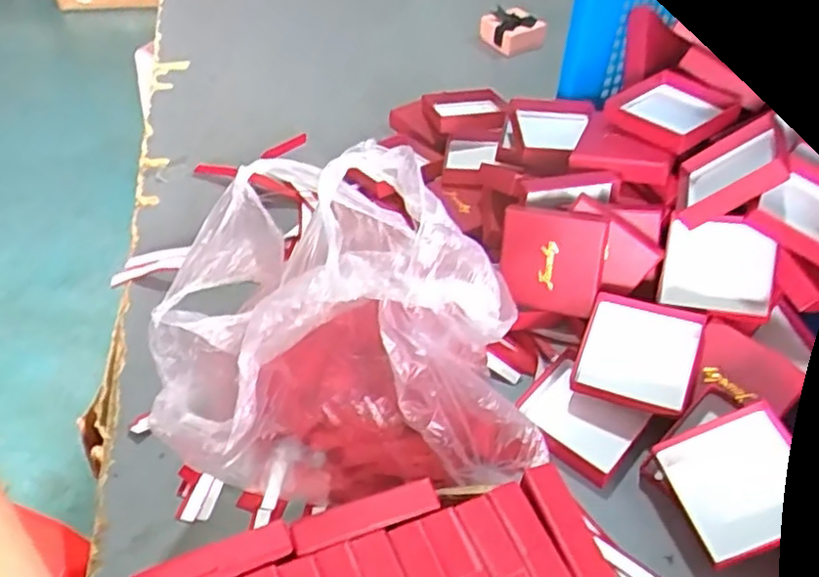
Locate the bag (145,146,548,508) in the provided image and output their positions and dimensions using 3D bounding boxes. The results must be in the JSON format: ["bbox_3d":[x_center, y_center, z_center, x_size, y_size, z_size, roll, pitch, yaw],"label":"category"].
[{"bbox_3d":[-0.035,0.042,0.453,0.246,0.235,0.104,-5,46,-6],"label":"bag"}]

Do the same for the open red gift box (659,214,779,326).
[{"bbox_3d":[0.266,-0.017,0.602,0.089,0.085,0.025,8,12,27],"label":"open red gift box"}]

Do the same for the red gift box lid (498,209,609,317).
[{"bbox_3d":[0.127,-0.023,0.627,0.088,0.091,0.025,11,21,17],"label":"red gift box lid"}]

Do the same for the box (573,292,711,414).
[{"bbox_3d":[0.194,0.056,0.595,0.093,0.023,0.103,15,62,23],"label":"box"}]

